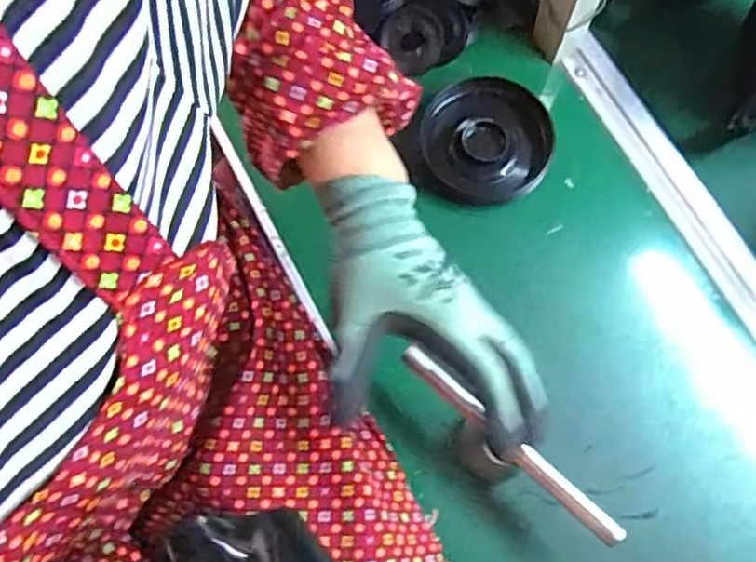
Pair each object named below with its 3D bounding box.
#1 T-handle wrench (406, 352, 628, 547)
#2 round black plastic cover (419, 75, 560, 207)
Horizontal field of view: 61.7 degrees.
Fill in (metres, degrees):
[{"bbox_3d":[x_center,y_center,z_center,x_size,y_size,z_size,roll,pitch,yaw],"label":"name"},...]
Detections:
[{"bbox_3d":[0.094,0.130,0.493,0.198,0.072,0.046,38,79,12],"label":"T-handle wrench"},{"bbox_3d":[0.100,-0.134,0.591,0.119,0.021,0.117,0,74,1],"label":"round black plastic cover"}]

